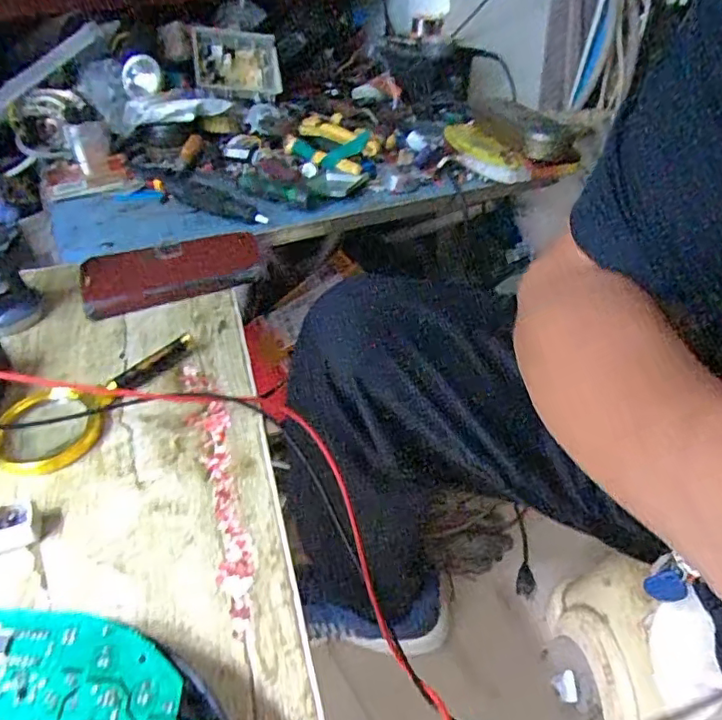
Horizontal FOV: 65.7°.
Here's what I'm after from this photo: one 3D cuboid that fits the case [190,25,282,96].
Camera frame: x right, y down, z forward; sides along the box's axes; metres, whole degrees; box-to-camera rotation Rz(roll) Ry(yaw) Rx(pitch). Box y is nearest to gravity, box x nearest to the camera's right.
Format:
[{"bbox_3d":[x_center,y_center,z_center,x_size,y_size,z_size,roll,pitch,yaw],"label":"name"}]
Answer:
[{"bbox_3d":[-0.183,-0.442,0.832,0.126,0.026,0.109,-3,79,-22],"label":"case"}]

